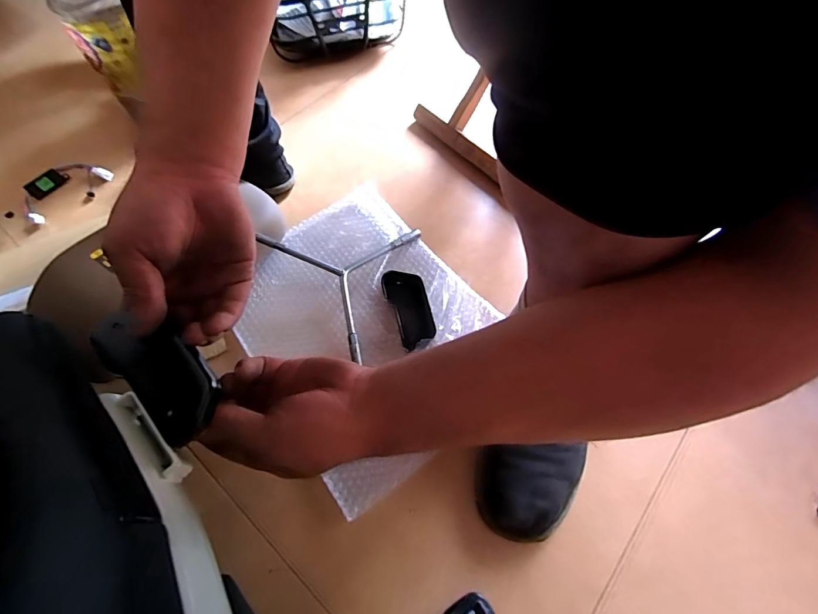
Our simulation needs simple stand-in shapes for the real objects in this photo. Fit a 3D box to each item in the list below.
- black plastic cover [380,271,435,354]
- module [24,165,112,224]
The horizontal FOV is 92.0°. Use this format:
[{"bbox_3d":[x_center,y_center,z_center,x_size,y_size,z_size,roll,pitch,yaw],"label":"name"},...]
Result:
[{"bbox_3d":[0.001,-0.002,0.538,0.054,0.012,0.116,-17,62,-8],"label":"black plastic cover"},{"bbox_3d":[-0.601,-0.209,0.683,0.081,0.023,0.140,32,67,18],"label":"module"}]

